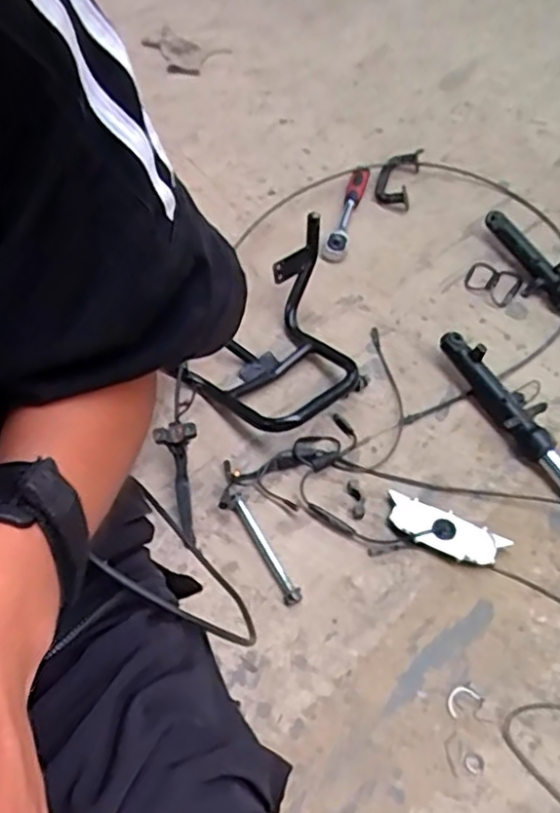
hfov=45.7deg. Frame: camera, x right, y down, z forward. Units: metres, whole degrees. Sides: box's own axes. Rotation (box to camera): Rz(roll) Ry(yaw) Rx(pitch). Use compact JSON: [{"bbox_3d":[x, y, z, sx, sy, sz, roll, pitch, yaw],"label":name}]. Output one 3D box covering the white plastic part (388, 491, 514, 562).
[{"bbox_3d":[0.198,0.151,0.803,0.142,0.022,0.054,23,56,14],"label":"white plastic part"}]

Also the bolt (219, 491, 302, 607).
[{"bbox_3d":[-0.024,0.164,0.772,0.026,0.027,0.150,-27,59,-21],"label":"bolt"}]

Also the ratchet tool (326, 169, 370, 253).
[{"bbox_3d":[0.111,-0.321,1.075,0.032,0.038,0.175,14,54,8],"label":"ratchet tool"}]

